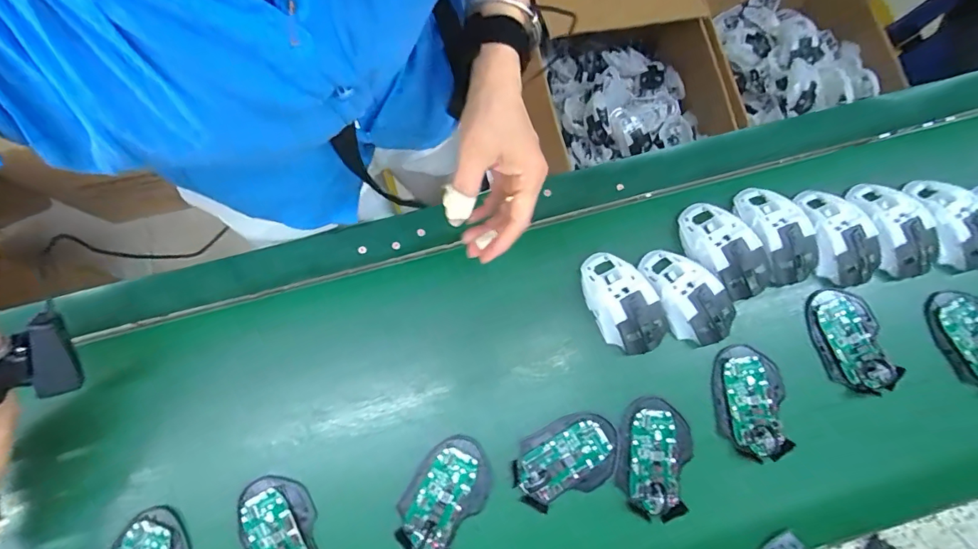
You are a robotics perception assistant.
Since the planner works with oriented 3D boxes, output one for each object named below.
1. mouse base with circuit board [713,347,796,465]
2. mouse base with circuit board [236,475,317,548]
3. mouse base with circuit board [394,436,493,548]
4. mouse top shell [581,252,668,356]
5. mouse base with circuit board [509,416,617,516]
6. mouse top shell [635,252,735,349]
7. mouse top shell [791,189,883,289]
[{"bbox_3d":[0.277,0.133,0.478,0.071,0.019,0.111,5,79,1],"label":"mouse base with circuit board"},{"bbox_3d":[-0.207,0.262,0.453,0.069,0.014,0.116,-21,80,-4],"label":"mouse base with circuit board"},{"bbox_3d":[-0.045,0.225,0.461,0.071,0.026,0.114,36,81,6],"label":"mouse base with circuit board"},{"bbox_3d":[0.144,0.027,0.490,0.064,0.031,0.115,-25,80,-5],"label":"mouse top shell"},{"bbox_3d":[0.079,0.189,0.465,0.112,0.016,0.072,-24,80,-5],"label":"mouse base with circuit board"},{"bbox_3d":[0.216,0.021,0.495,0.068,0.027,0.115,-32,81,-6],"label":"mouse top shell"},{"bbox_3d":[0.389,-0.044,0.515,0.065,0.028,0.115,-23,80,-5],"label":"mouse top shell"}]

